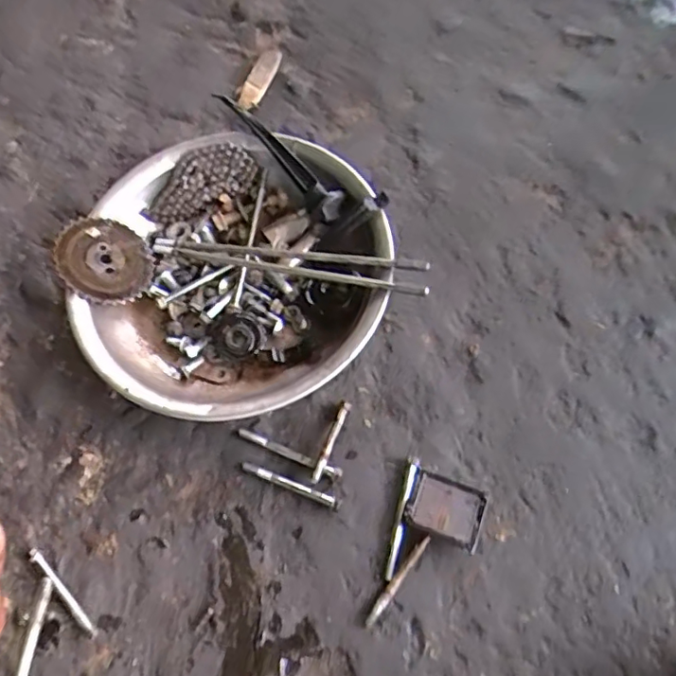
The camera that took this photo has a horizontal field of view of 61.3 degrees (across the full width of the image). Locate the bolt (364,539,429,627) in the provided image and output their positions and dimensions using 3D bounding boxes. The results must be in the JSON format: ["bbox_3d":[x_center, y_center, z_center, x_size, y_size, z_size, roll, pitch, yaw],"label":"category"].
[{"bbox_3d":[0.033,0.135,0.318,0.006,0.006,0.057,35,72,17],"label":"bolt"}]

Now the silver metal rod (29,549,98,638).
[{"bbox_3d":[-0.158,0.146,0.326,0.063,0.007,0.007,39,73,18],"label":"silver metal rod"}]

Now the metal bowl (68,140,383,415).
[{"bbox_3d":[-0.067,-0.042,0.387,0.194,0.042,0.199,-1,66,2],"label":"metal bowl"}]

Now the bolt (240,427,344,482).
[{"bbox_3d":[-0.030,0.071,0.350,0.070,0.005,0.006,22,69,12],"label":"bolt"}]

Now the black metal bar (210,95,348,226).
[{"bbox_3d":[-0.043,-0.132,0.410,0.020,0.017,0.133,-39,69,-12],"label":"black metal bar"}]

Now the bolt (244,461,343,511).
[{"bbox_3d":[-0.029,0.088,0.342,0.064,0.007,0.007,19,68,11],"label":"bolt"}]

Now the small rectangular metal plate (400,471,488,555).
[{"bbox_3d":[0.063,0.099,0.331,0.044,0.010,0.035,20,68,12],"label":"small rectangular metal plate"}]

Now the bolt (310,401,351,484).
[{"bbox_3d":[-0.005,0.064,0.351,0.006,0.012,0.053,19,68,11],"label":"bolt"}]

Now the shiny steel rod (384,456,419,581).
[{"bbox_3d":[0.037,0.104,0.332,0.007,0.007,0.069,13,67,9],"label":"shiny steel rod"}]

